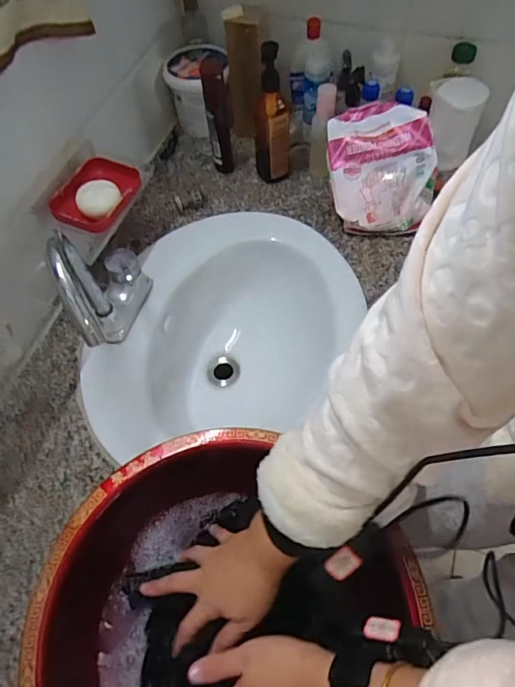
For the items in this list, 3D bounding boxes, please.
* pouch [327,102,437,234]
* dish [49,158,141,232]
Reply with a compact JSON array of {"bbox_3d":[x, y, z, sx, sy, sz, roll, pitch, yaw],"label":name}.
[{"bbox_3d":[0.202,-0.288,0.804,0.171,0.172,0.144,4,59,5],"label":"pouch"},{"bbox_3d":[-0.247,-0.233,0.725,0.106,0.024,0.131,16,60,12],"label":"dish"}]

